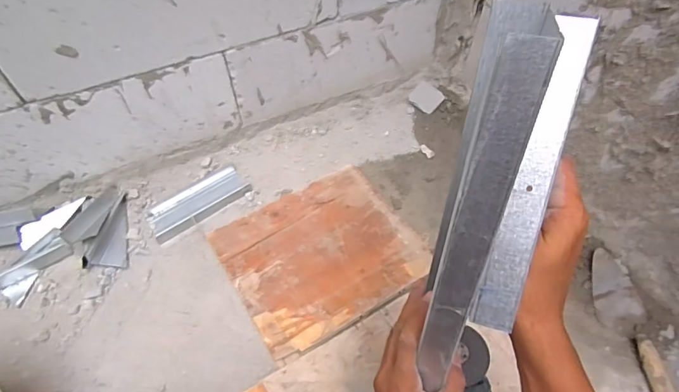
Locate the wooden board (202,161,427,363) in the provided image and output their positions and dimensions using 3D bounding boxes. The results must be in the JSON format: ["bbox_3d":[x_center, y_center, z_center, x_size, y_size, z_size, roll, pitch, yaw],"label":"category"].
[{"bbox_3d":[-0.037,0.104,0.811,0.339,0.020,0.298,-28,59,-18],"label":"wooden board"}]

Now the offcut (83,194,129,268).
[{"bbox_3d":[-0.452,0.066,0.834,0.069,0.029,0.164,-7,55,-5],"label":"offcut"}]

